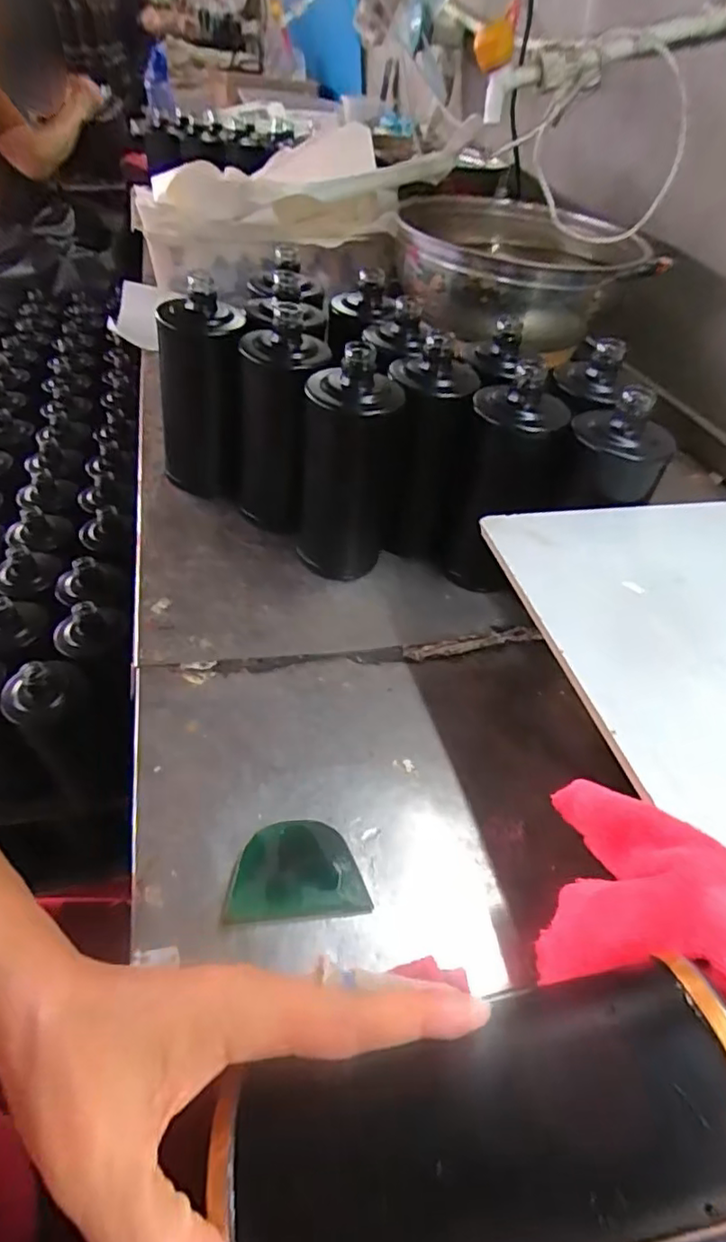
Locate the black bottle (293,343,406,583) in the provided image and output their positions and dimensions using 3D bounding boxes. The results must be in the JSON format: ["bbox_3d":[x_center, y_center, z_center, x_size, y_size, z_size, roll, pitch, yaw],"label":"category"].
[{"bbox_3d":[-0.017,-0.131,0.529,0.089,0.185,0.071,2,45,0],"label":"black bottle"}]

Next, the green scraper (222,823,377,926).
[{"bbox_3d":[-0.039,0.146,0.361,0.077,0.013,0.056,-3,45,-9],"label":"green scraper"}]

